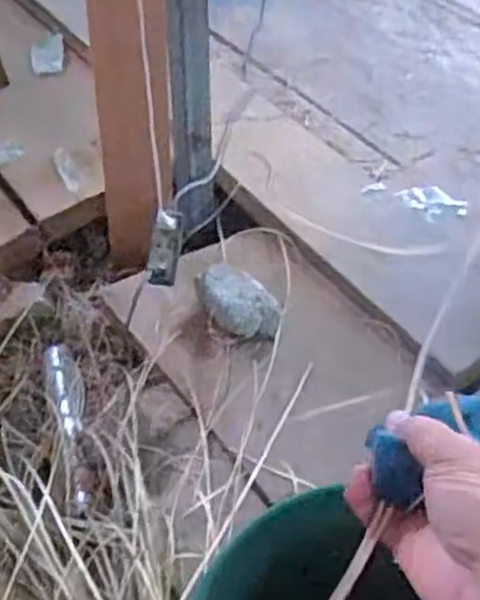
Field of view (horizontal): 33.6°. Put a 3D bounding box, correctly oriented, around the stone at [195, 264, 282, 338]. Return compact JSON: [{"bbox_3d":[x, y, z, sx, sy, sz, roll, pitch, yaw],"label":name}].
[{"bbox_3d":[-0.003,0.004,1.180,0.146,0.050,0.086,32,55,29],"label":"stone"}]

